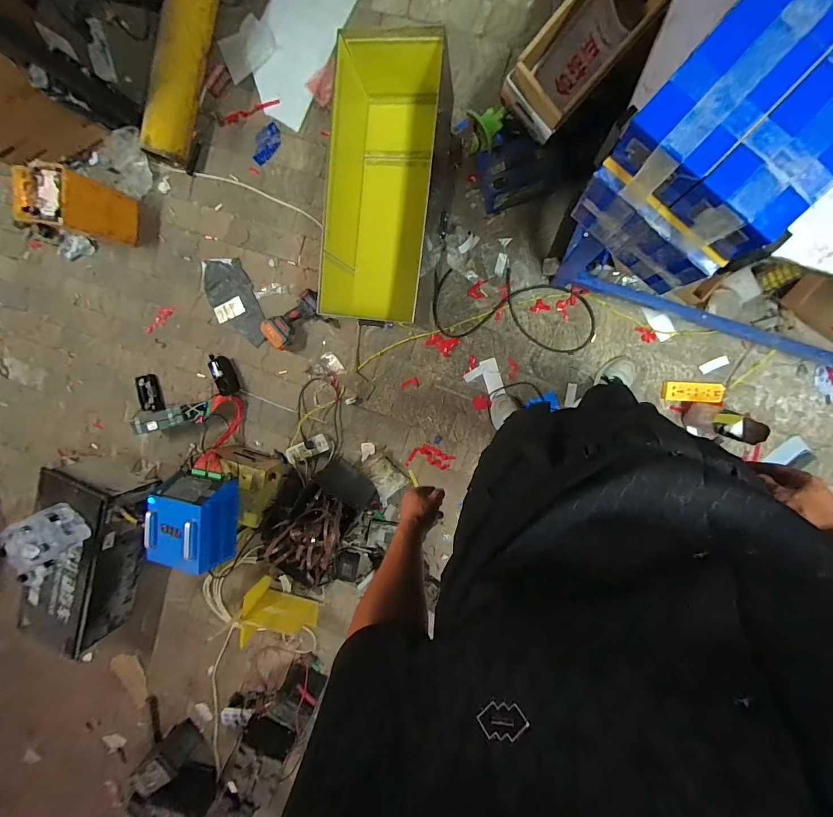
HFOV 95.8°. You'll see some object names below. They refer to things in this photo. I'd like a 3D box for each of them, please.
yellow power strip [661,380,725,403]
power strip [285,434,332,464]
[{"bbox_3d":[0.936,-0.057,1.277,0.180,0.046,0.067,3,98,9],"label":"yellow power strip"},{"bbox_3d":[-0.438,0.165,1.529,0.174,0.033,0.075,-22,95,-14],"label":"power strip"}]

